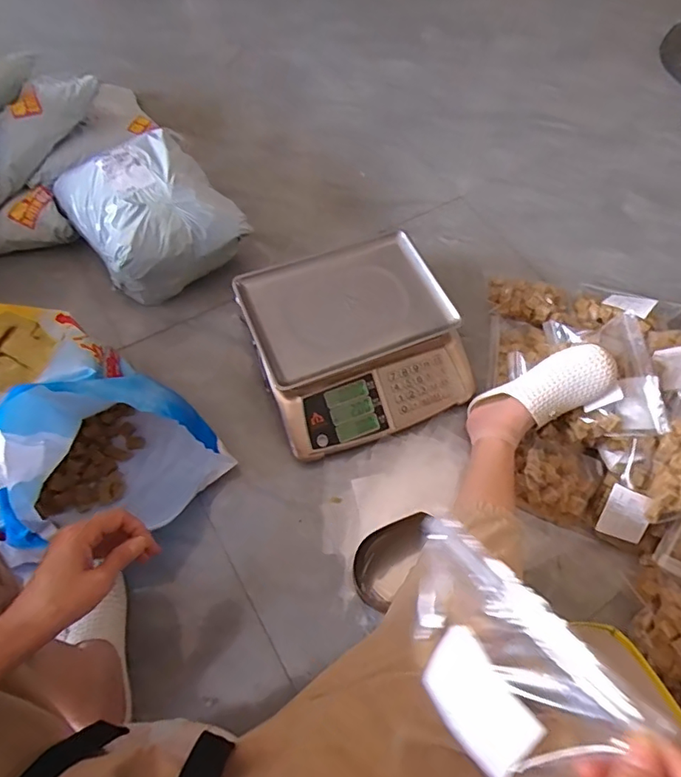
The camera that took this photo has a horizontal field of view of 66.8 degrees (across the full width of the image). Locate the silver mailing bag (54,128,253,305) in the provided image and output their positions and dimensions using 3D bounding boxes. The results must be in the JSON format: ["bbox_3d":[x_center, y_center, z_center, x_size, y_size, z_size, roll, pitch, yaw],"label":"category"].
[{"bbox_3d":[-0.347,-0.314,0.975,0.243,0.179,0.271,-36,68,-19],"label":"silver mailing bag"}]

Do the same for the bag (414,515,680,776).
[{"bbox_3d":[0.107,0.187,0.362,0.112,0.033,0.179,-62,34,10],"label":"bag"}]

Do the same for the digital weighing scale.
[{"bbox_3d":[0.024,-0.092,0.887,0.339,0.128,0.328,-20,64,-13],"label":"digital weighing scale"}]

